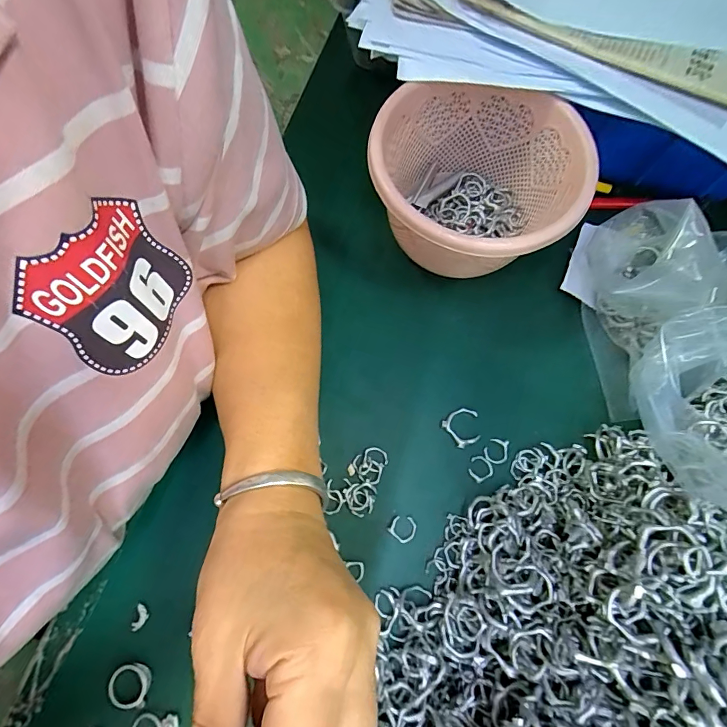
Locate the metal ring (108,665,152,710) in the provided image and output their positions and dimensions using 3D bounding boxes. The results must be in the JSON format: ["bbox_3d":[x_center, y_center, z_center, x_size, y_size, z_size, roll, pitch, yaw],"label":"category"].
[{"bbox_3d":[-0.140,0.193,0.247,0.024,0.004,0.023,1,72,-2],"label":"metal ring"}]

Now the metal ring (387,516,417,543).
[{"bbox_3d":[0.027,0.112,0.282,0.017,0.004,0.017,1,72,-2],"label":"metal ring"}]

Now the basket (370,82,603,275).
[{"bbox_3d":[0.079,-0.119,0.316,0.137,0.103,0.138,1,72,-2],"label":"basket"}]

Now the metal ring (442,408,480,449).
[{"bbox_3d":[0.074,0.046,0.305,0.026,0.005,0.025,1,72,-2],"label":"metal ring"}]

